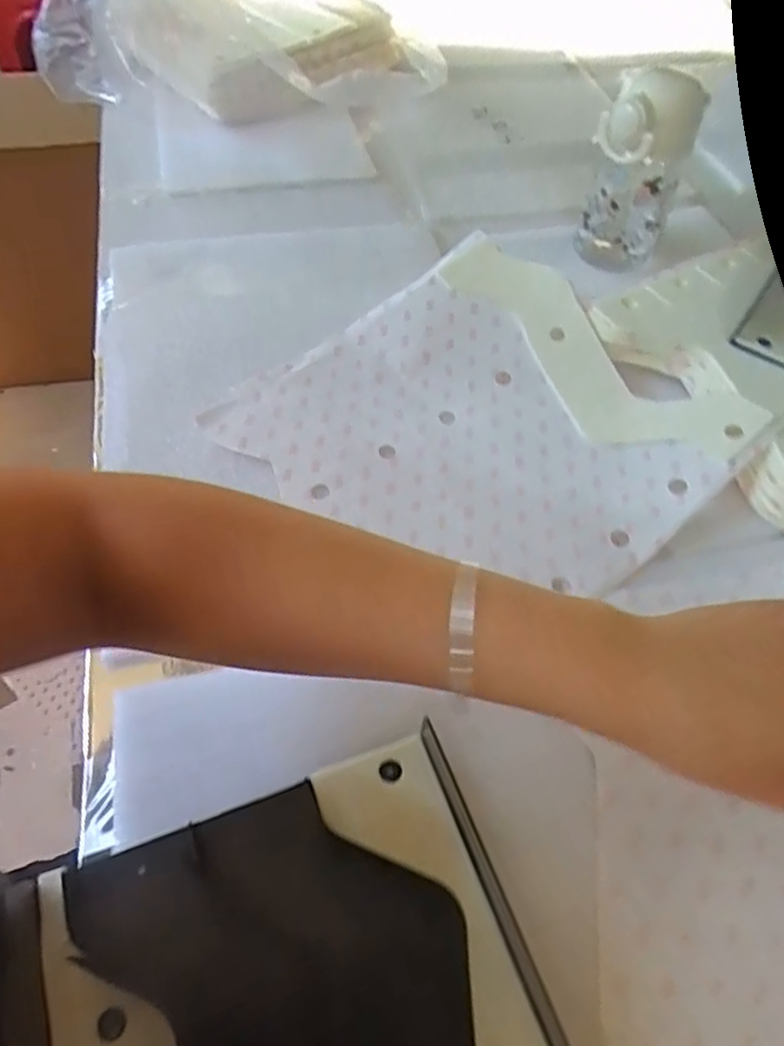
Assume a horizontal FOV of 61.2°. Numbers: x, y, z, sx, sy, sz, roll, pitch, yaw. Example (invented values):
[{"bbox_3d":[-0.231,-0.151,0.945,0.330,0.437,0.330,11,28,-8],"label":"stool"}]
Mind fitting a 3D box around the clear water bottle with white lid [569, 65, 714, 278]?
[{"bbox_3d":[0.198,-0.281,0.540,0.070,0.141,0.068,19,58,11],"label":"clear water bottle with white lid"}]

